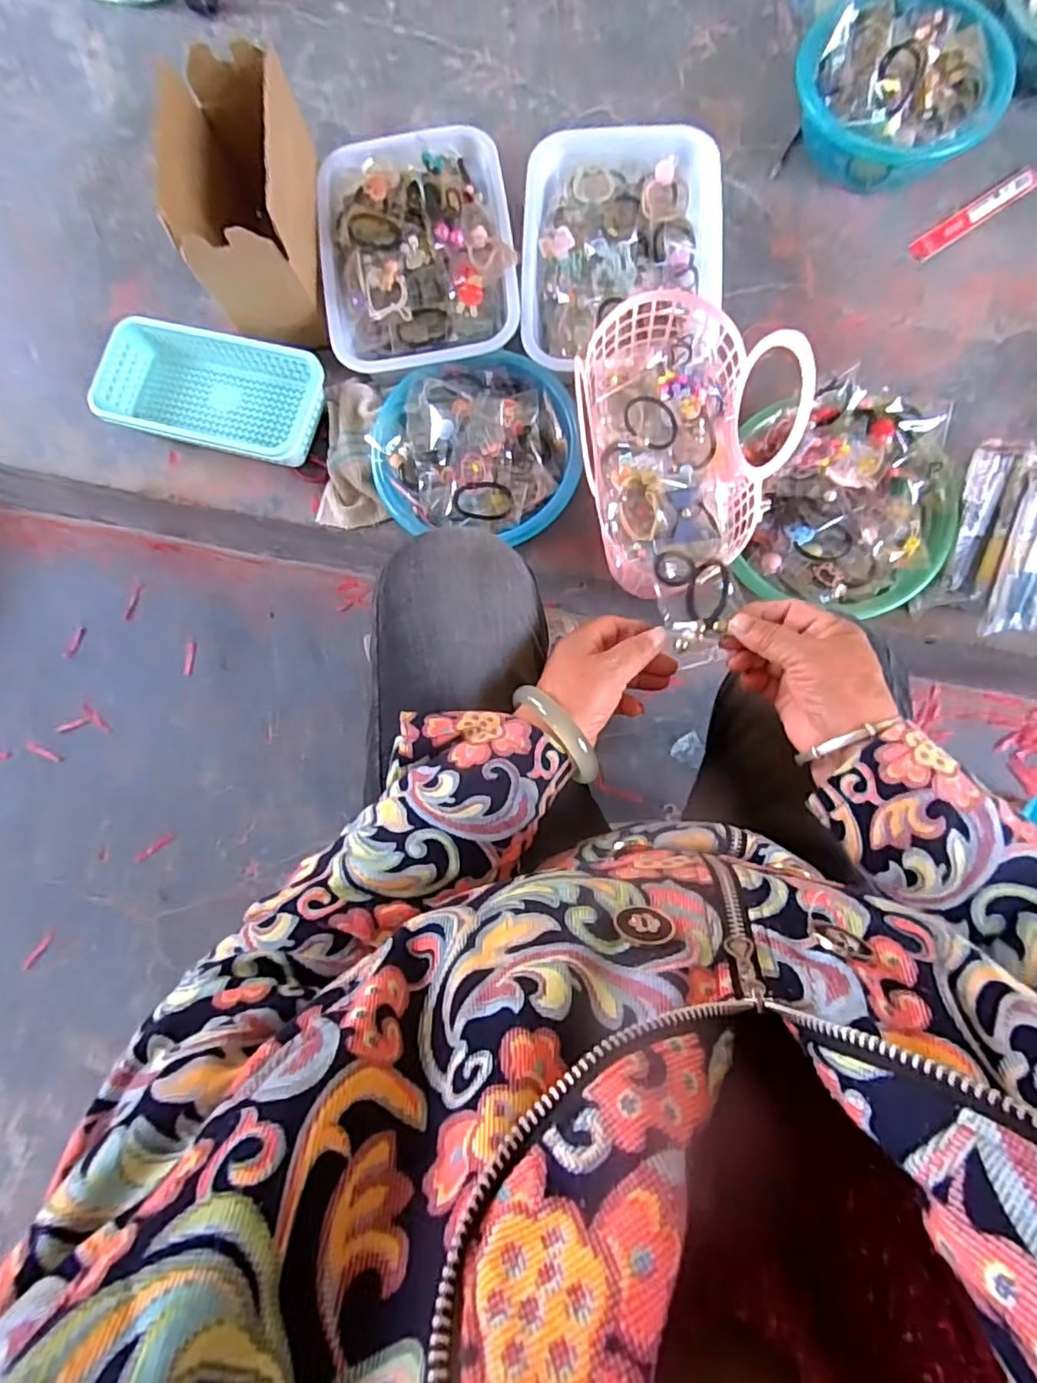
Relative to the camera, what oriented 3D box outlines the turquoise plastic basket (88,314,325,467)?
[{"bbox_3d":[-0.363,-0.353,0.727,0.265,0.060,0.143,16,84,3],"label":"turquoise plastic basket"}]

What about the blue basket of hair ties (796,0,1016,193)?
[{"bbox_3d":[0.433,-0.680,0.692,0.223,0.096,0.179,-14,83,0],"label":"blue basket of hair ties"}]

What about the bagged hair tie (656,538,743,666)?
[{"bbox_3d":[0.128,-0.064,0.433,0.054,0.025,0.092,-4,85,3],"label":"bagged hair tie"}]

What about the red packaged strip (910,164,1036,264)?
[{"bbox_3d":[0.542,-0.566,0.723,0.178,0.005,0.028,-34,84,-2],"label":"red packaged strip"}]

